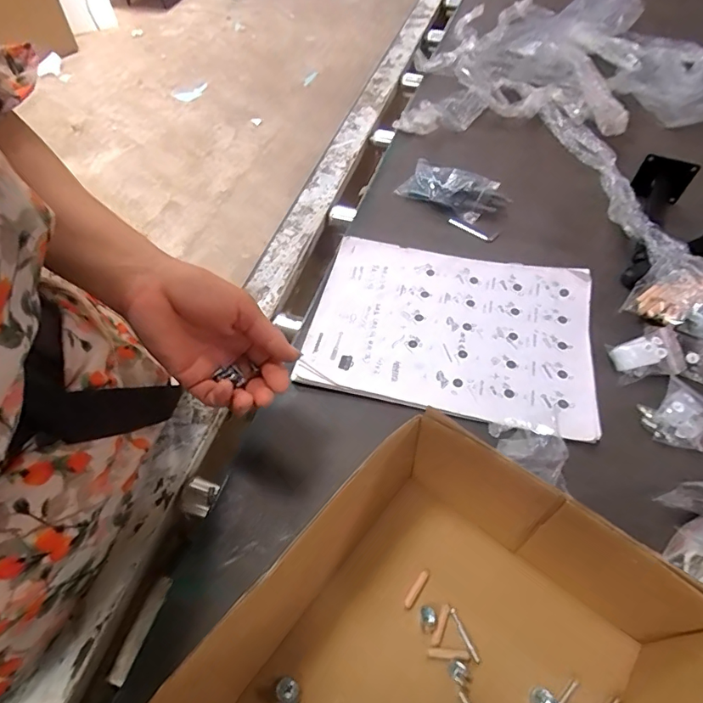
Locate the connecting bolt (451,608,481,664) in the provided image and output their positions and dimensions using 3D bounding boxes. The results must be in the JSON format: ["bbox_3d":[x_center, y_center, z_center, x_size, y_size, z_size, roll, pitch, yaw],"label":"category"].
[{"bbox_3d":[0.079,0.198,0.331,0.005,0.004,0.035,-21,56,-14],"label":"connecting bolt"}]

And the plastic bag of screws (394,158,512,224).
[{"bbox_3d":[0.130,-0.207,0.611,0.127,0.034,0.054,29,60,19],"label":"plastic bag of screws"}]

